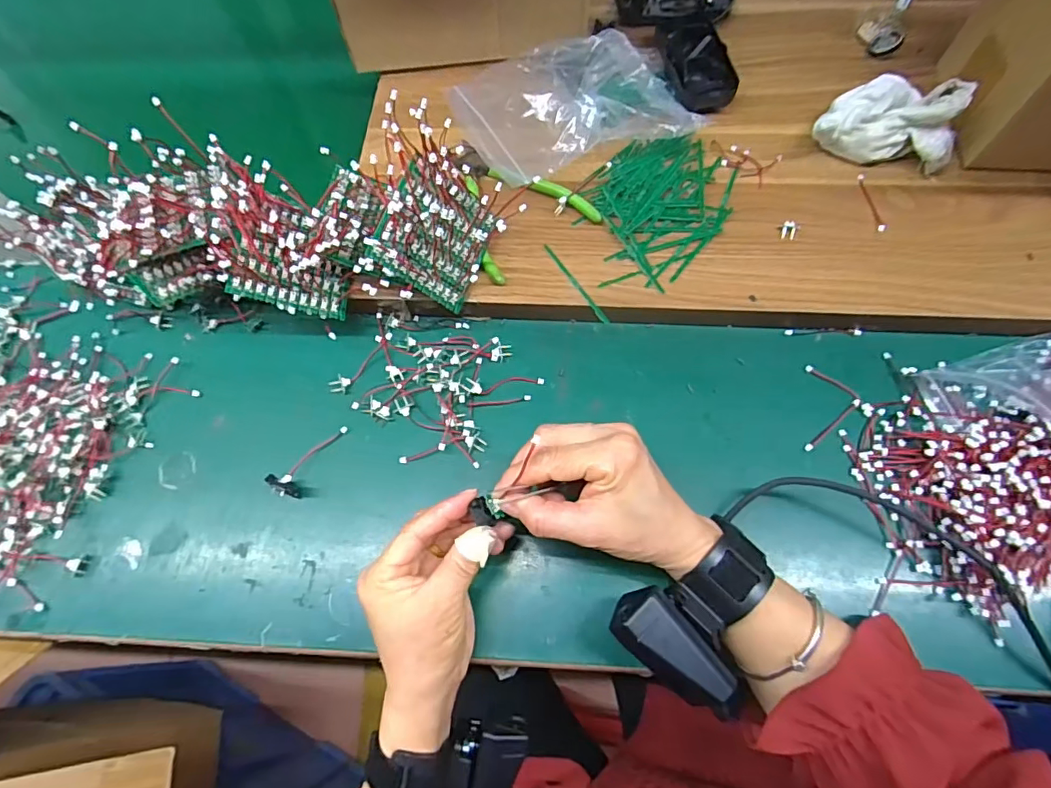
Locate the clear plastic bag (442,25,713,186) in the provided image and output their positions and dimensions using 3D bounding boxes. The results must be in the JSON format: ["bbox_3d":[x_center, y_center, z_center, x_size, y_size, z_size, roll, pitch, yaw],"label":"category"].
[{"bbox_3d":[0.041,-0.264,0.454,0.195,0.042,0.155,-17,72,-4],"label":"clear plastic bag"}]

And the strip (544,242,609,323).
[{"bbox_3d":[0.039,-0.089,0.418,0.005,0.004,0.084,-32,74,-9],"label":"strip"}]

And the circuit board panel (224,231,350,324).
[{"bbox_3d":[-0.172,-0.086,0.391,0.079,0.016,0.049,12,88,-27],"label":"circuit board panel"}]

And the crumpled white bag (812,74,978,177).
[{"bbox_3d":[0.293,-0.230,0.424,0.111,0.054,0.075,12,76,6],"label":"crumpled white bag"}]

